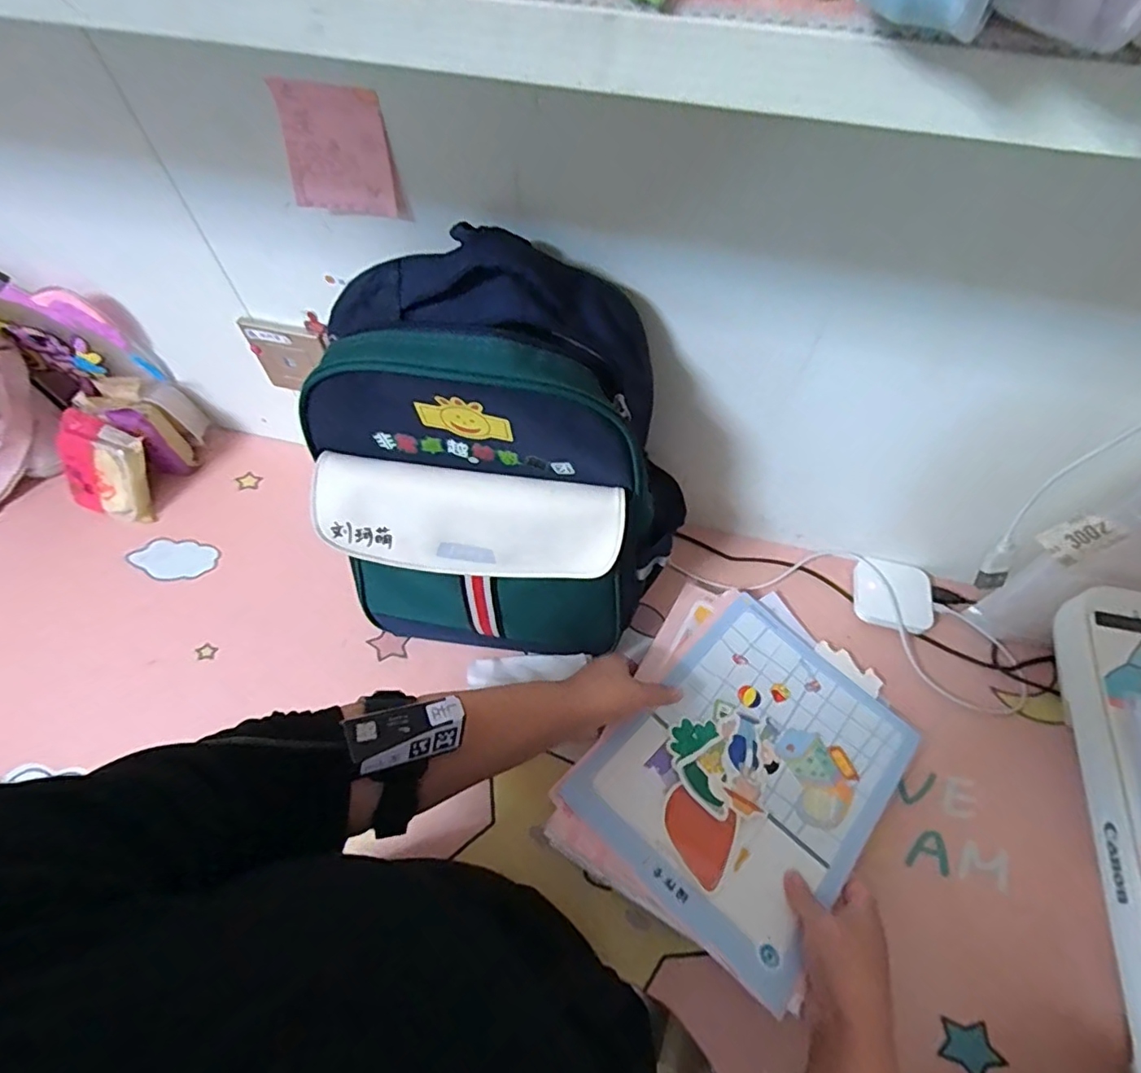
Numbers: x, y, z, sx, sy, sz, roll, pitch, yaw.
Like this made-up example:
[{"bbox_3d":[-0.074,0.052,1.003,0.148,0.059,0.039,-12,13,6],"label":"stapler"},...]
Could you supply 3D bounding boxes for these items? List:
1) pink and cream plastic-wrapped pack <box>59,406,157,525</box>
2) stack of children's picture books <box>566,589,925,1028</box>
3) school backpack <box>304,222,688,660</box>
[{"bbox_3d":[-0.529,-0.079,0.674,0.097,0.109,0.035,15,27,-1],"label":"pink and cream plastic-wrapped pack"},{"bbox_3d":[0.160,0.200,0.518,0.206,0.017,0.278,39,57,23],"label":"stack of children's picture books"},{"bbox_3d":[-0.062,-0.038,0.501,0.301,0.338,0.166,1,59,1],"label":"school backpack"}]

